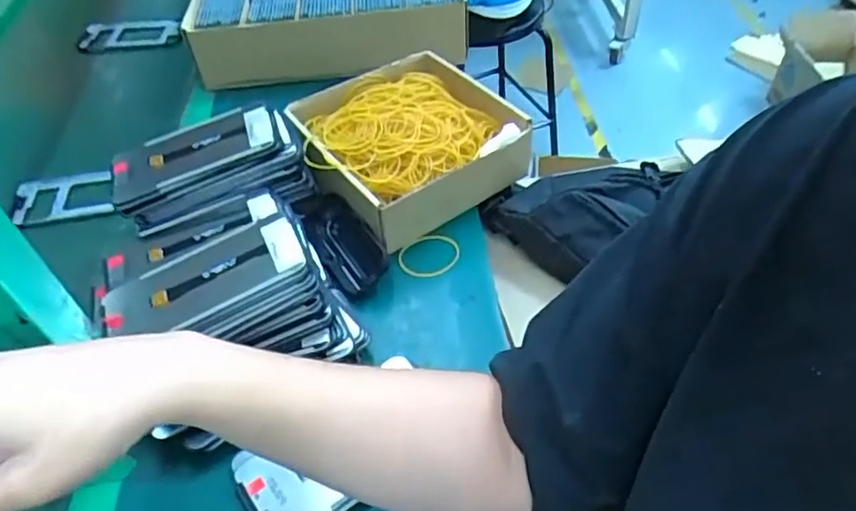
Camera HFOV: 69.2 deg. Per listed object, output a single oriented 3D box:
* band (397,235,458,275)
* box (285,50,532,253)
[{"bbox_3d":[0.001,-0.001,0.601,0.060,0.006,0.052,-9,47,-5],"label":"band"},{"bbox_3d":[-0.022,-0.116,0.650,0.215,0.074,0.210,-37,55,-27],"label":"box"}]

